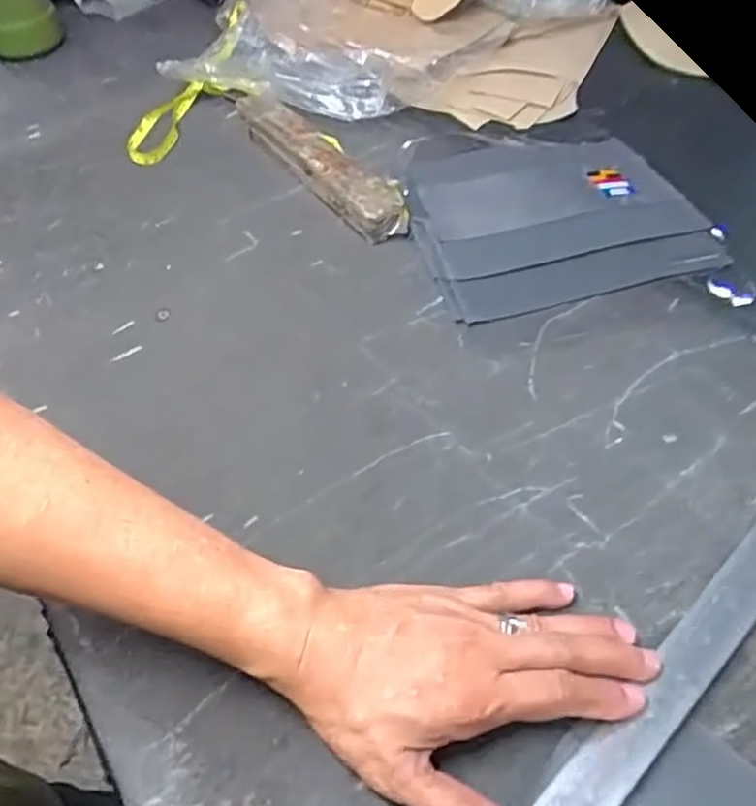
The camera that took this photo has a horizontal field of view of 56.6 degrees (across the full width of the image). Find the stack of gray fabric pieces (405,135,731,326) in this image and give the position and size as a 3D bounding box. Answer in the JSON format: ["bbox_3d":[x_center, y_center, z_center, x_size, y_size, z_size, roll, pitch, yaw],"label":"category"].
[{"bbox_3d":[0.142,-0.169,0.595,0.230,0.017,0.221,-14,50,-6],"label":"stack of gray fabric pieces"}]

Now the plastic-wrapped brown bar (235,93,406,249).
[{"bbox_3d":[-0.066,-0.235,0.665,0.044,0.034,0.270,-30,54,-19],"label":"plastic-wrapped brown bar"}]

